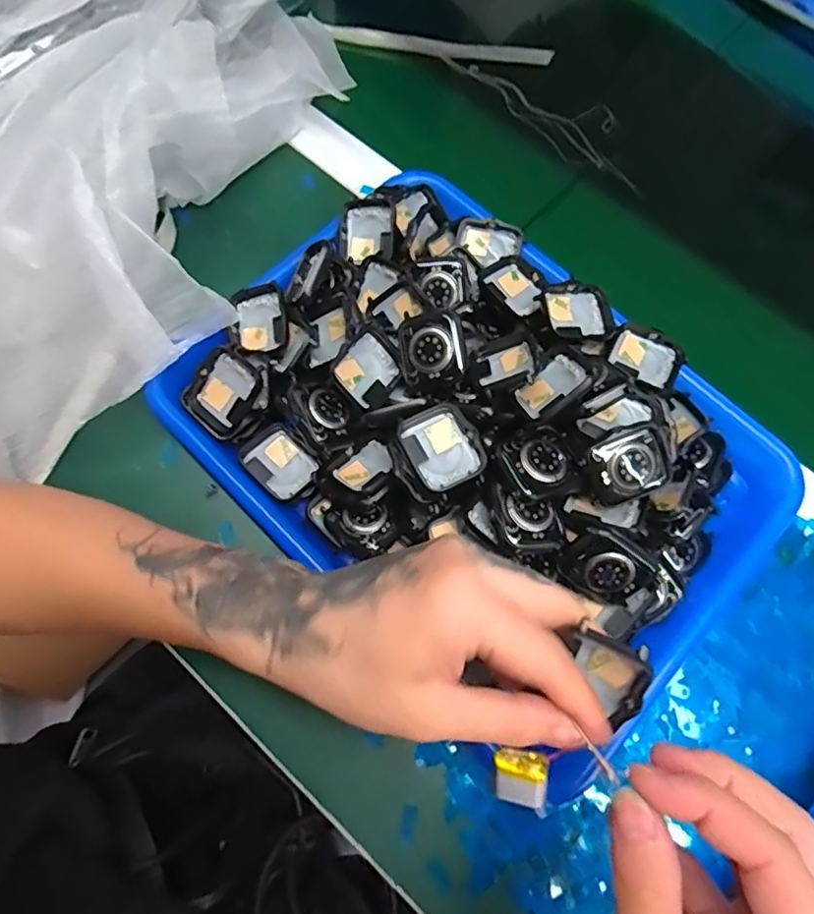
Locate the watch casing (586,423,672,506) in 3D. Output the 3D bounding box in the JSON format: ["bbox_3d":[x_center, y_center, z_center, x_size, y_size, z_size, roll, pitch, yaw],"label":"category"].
[{"bbox_3d":[0.114,0.004,0.289,0.039,0.009,0.035,-20,93,-4],"label":"watch casing"}]

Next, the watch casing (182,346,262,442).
[{"bbox_3d":[-0.107,-0.038,0.327,0.039,0.011,0.048,38,101,3],"label":"watch casing"}]

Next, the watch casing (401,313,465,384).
[{"bbox_3d":[0.014,-0.061,0.315,0.035,0.009,0.038,-16,90,16],"label":"watch casing"}]

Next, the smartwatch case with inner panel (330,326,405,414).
[{"bbox_3d":[-0.022,-0.050,0.324,0.036,0.009,0.039,45,71,-21],"label":"smartwatch case with inner panel"}]

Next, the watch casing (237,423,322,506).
[{"bbox_3d":[-0.074,0.004,0.329,0.044,0.011,0.035,44,75,12],"label":"watch casing"}]

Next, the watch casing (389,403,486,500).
[{"bbox_3d":[0.016,-0.002,0.294,0.043,0.014,0.042,-29,74,-11],"label":"watch casing"}]

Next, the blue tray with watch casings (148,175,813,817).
[{"bbox_3d":[0.041,-0.014,0.325,0.324,0.067,0.247,43,75,12],"label":"blue tray with watch casings"}]

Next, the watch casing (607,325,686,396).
[{"bbox_3d":[0.146,-0.061,0.341,0.042,0.009,0.032,31,73,9],"label":"watch casing"}]

